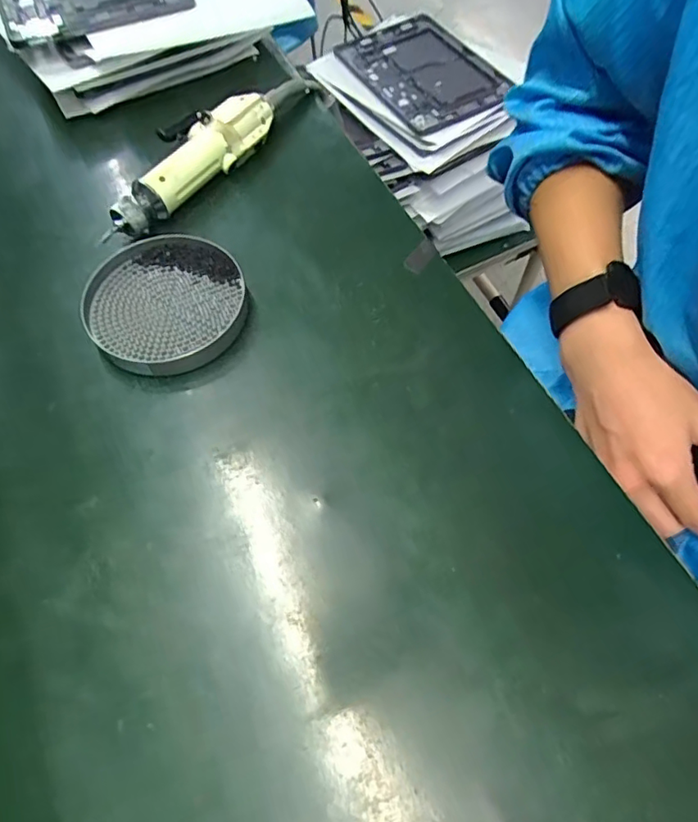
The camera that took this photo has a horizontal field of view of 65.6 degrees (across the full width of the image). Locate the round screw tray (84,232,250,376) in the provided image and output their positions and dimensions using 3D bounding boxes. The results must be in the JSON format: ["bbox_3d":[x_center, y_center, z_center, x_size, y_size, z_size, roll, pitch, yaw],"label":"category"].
[{"bbox_3d":[-0.133,-0.078,0.399,0.109,0.025,0.111,-1,62,1],"label":"round screw tray"}]

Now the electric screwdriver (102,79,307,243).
[{"bbox_3d":[-0.119,-0.229,0.461,0.043,0.034,0.230,36,69,18],"label":"electric screwdriver"}]

